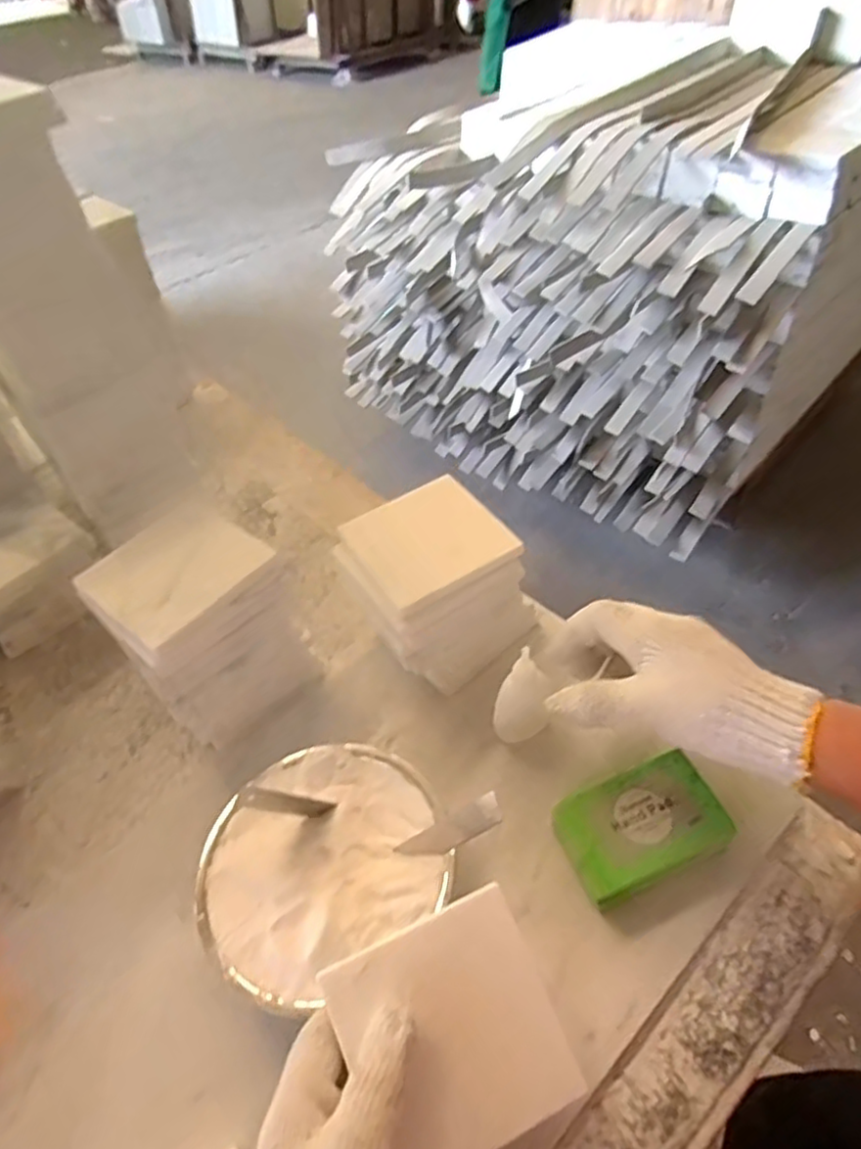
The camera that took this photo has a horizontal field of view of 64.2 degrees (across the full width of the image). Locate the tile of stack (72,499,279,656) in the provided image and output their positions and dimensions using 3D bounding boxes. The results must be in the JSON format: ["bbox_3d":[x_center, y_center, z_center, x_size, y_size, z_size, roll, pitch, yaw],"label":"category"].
[{"bbox_3d":[-0.171,-0.004,0.459,0.094,0.011,0.099,28,55,28],"label":"tile of stack"}]

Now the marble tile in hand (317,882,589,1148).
[{"bbox_3d":[0.012,0.218,0.329,0.097,0.012,0.098,-19,69,-20],"label":"marble tile in hand"}]

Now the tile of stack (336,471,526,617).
[{"bbox_3d":[-0.002,-0.028,0.488,0.097,0.013,0.095,-30,55,-13],"label":"tile of stack"}]

